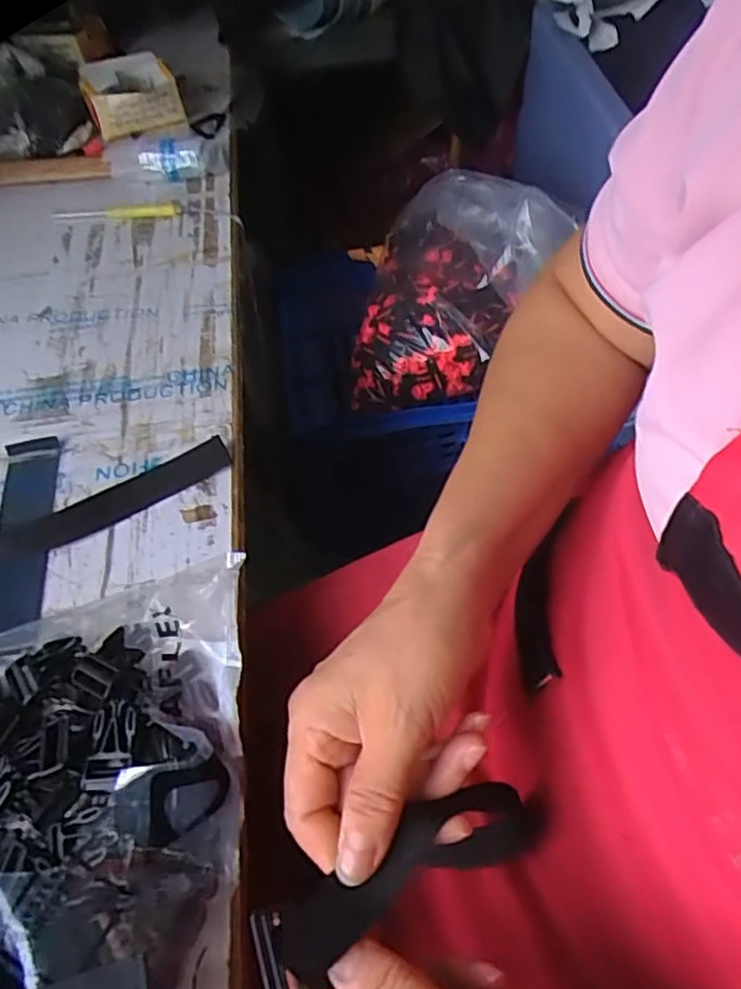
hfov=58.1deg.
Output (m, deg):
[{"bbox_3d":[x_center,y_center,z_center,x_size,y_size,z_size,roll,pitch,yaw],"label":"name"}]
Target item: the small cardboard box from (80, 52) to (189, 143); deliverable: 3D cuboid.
[{"bbox_3d":[-0.275,-0.457,0.769,0.099,0.059,0.089,-24,57,-12],"label":"small cardboard box"}]

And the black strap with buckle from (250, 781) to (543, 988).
[{"bbox_3d":[0.012,0.146,0.257,0.118,0.013,0.030,-19,56,-23],"label":"black strap with buckle"}]

